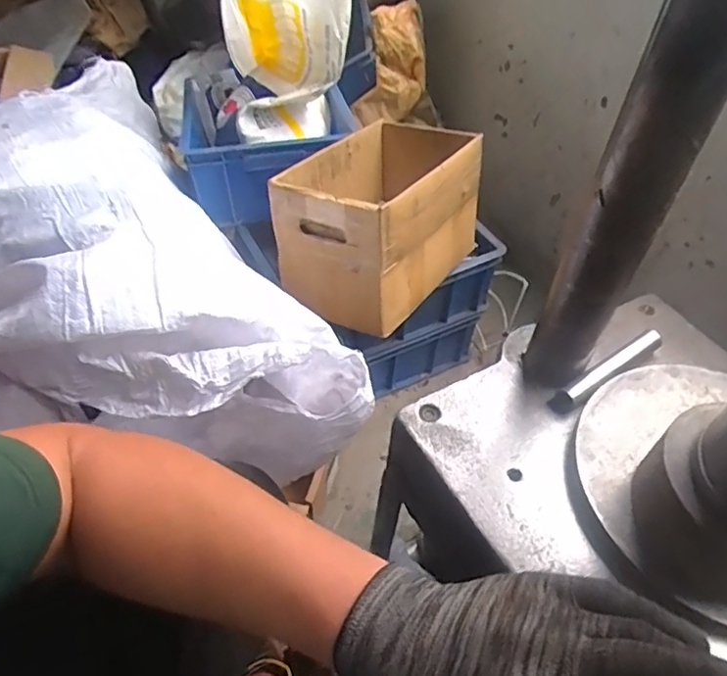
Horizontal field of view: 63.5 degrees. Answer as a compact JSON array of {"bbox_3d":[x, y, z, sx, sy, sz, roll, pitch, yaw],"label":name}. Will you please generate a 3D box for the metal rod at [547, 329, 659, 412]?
[{"bbox_3d":[0.265,0.034,0.631,0.158,0.021,0.023,-26,55,-24],"label":"metal rod"}]

